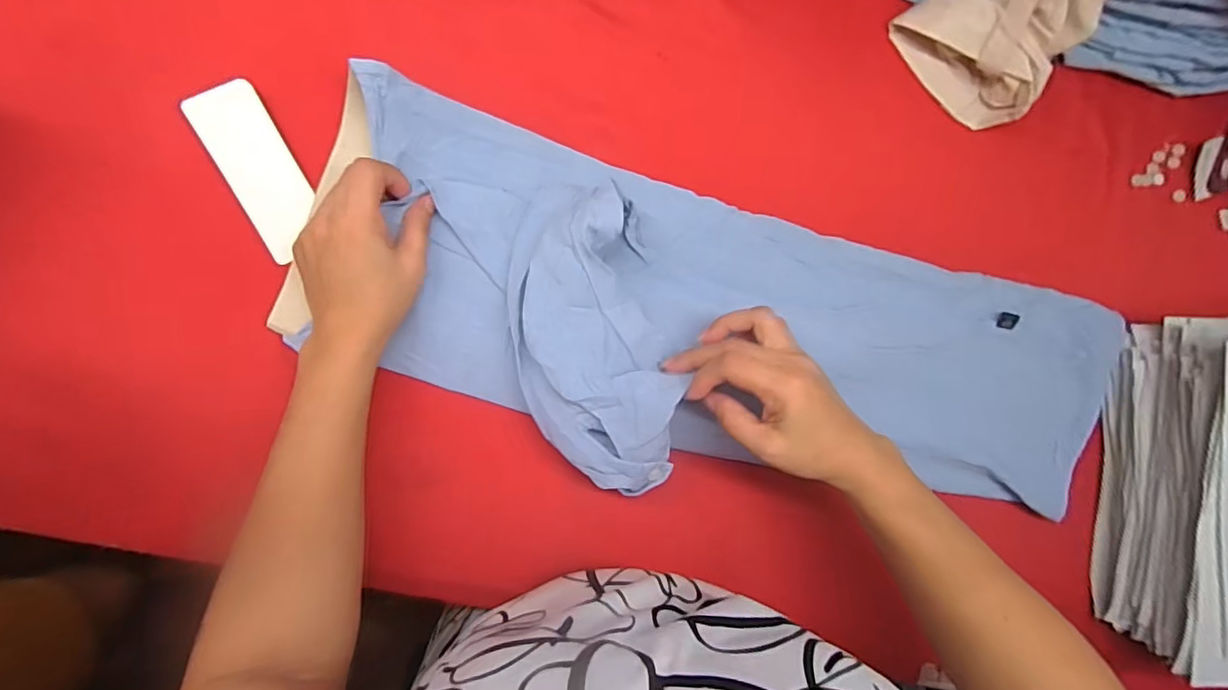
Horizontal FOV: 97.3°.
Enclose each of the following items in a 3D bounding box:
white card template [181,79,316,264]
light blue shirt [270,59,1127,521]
[{"bbox_3d":[-0.250,-0.123,0.384,0.047,0.006,0.118,-27,102,-9],"label":"white card template"},{"bbox_3d":[0.104,-0.007,0.412,0.640,0.070,0.231,11,88,-9],"label":"light blue shirt"}]

